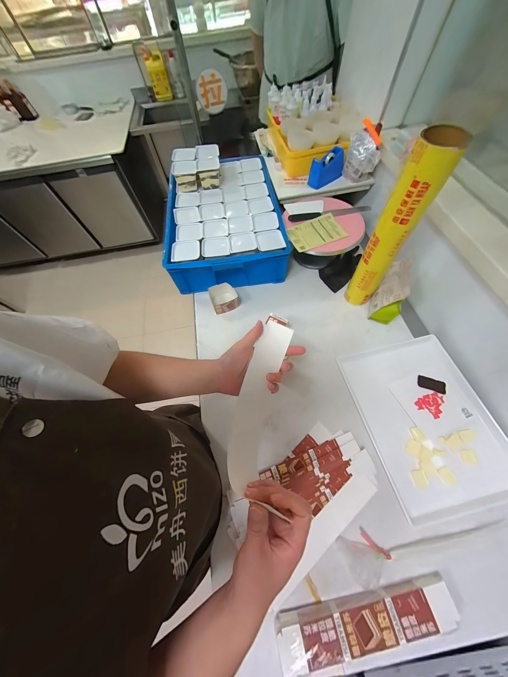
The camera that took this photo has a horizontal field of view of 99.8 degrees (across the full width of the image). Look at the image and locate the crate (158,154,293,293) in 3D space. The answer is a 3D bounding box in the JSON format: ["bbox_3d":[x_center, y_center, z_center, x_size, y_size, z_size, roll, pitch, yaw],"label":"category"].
[{"bbox_3d":[-0.120,-0.488,0.898,0.428,0.159,0.615,-9,63,0],"label":"crate"}]

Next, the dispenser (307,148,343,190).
[{"bbox_3d":[0.285,-0.659,0.833,0.139,0.099,0.053,-35,66,-13],"label":"dispenser"}]

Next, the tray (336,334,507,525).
[{"bbox_3d":[0.476,0.211,0.592,0.327,0.024,0.422,-14,63,-3],"label":"tray"}]

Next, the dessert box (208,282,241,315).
[{"bbox_3d":[-0.111,-0.150,0.800,0.099,0.062,0.095,-21,63,-6],"label":"dessert box"}]

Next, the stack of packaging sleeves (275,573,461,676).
[{"bbox_3d":[0.220,0.559,0.419,0.351,0.033,0.071,-13,63,-2],"label":"stack of packaging sleeves"}]

